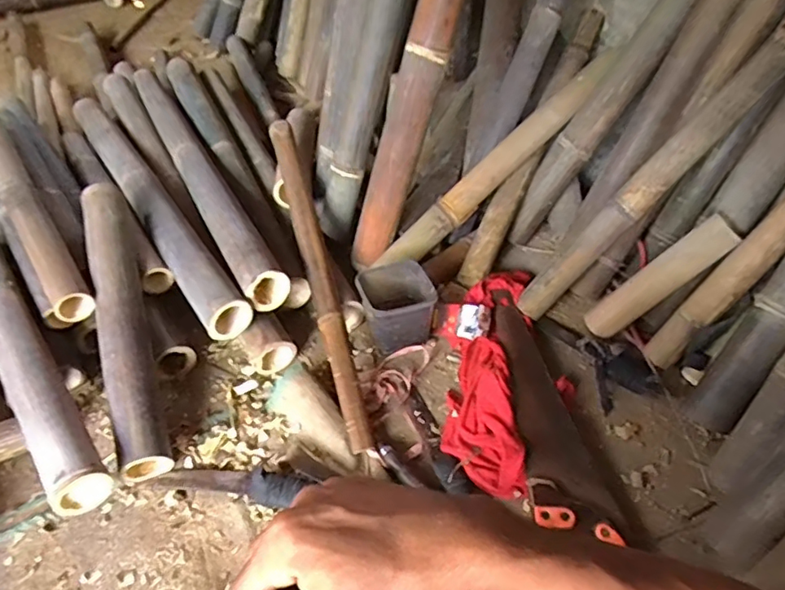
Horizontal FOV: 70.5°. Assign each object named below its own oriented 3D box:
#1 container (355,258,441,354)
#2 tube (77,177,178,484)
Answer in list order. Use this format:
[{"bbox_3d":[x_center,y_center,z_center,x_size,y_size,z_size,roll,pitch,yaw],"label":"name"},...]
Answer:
[{"bbox_3d":[0.006,0.015,0.955,0.115,0.097,0.128,-9,43,-9],"label":"container"},{"bbox_3d":[-0.438,0.030,0.897,0.080,0.072,0.529,-15,63,-16],"label":"tube"}]

